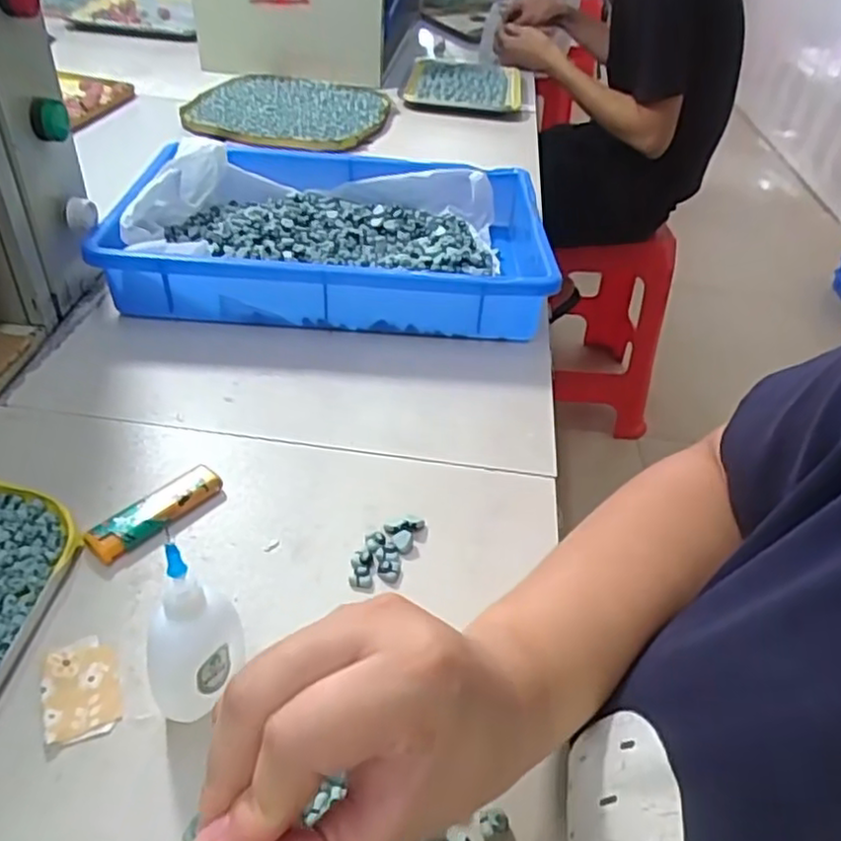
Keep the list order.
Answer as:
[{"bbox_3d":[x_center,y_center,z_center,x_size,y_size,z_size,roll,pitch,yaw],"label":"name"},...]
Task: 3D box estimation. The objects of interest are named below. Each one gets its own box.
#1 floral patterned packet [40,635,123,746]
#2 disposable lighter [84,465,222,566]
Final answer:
[{"bbox_3d":[-0.157,0.122,0.314,0.032,0.006,0.051,-14,43,-22],"label":"floral patterned packet"},{"bbox_3d":[-0.152,0.052,0.391,0.025,0.010,0.078,29,45,26],"label":"disposable lighter"}]

